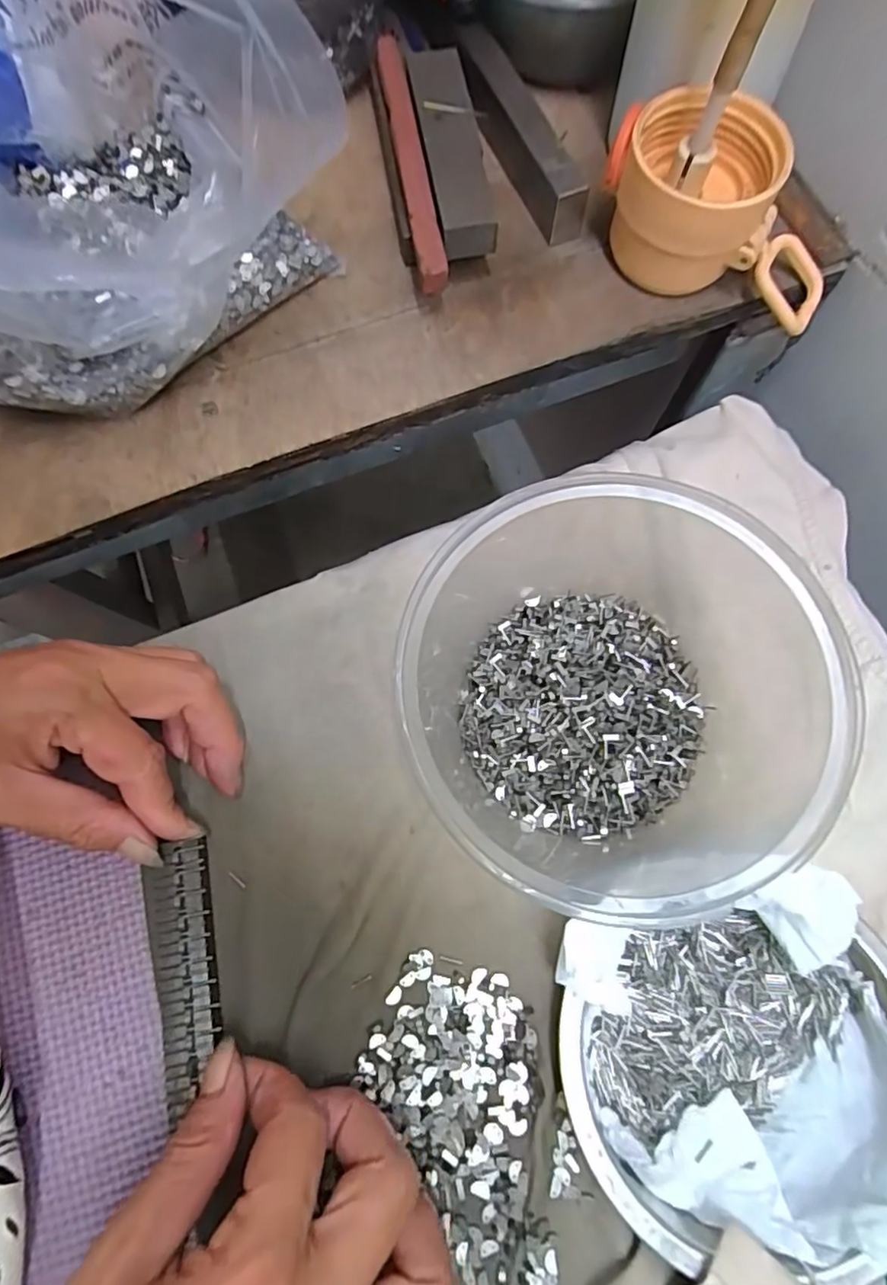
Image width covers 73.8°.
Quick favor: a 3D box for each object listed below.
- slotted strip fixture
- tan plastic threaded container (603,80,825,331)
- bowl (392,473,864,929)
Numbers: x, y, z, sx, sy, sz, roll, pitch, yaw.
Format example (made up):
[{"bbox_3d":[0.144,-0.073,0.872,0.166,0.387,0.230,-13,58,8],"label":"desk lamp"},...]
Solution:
[{"bbox_3d":[-0.096,0.121,0.217,0.025,0.004,0.088,-9,74,-4],"label":"slotted strip fixture"},{"bbox_3d":[0.122,-0.183,0.255,0.109,0.054,0.055,28,80,4],"label":"tan plastic threaded container"},{"bbox_3d":[0.063,0.023,0.212,0.149,0.062,0.143,0,74,0],"label":"bowl"}]

